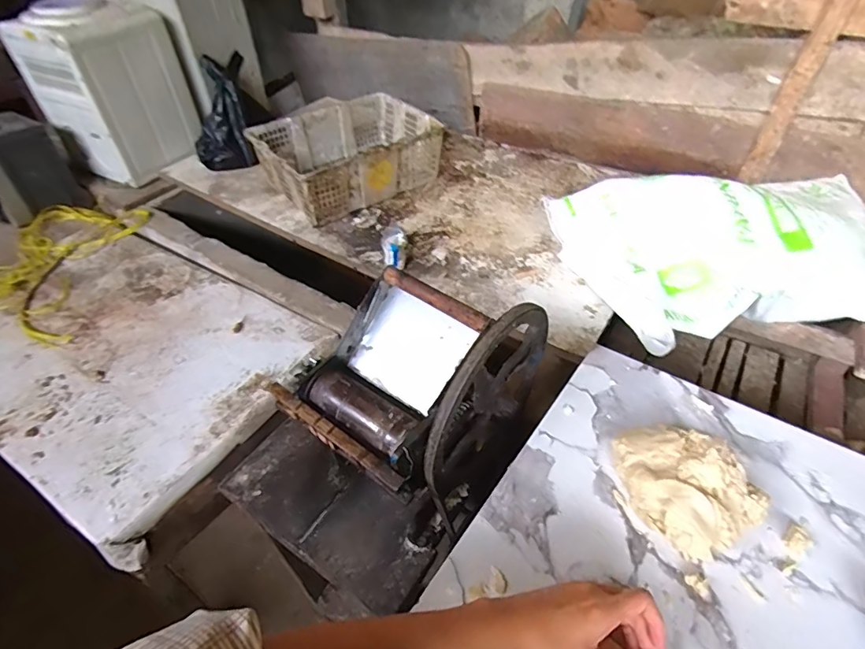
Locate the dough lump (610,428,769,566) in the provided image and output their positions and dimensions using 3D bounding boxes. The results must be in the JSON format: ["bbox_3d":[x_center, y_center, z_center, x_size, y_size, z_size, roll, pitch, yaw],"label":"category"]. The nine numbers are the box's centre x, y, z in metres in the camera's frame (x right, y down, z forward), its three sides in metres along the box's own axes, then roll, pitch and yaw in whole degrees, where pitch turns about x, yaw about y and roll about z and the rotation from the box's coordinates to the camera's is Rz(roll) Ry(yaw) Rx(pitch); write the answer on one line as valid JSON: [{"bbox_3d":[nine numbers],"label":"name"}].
[{"bbox_3d":[0.249,0.155,0.479,0.103,0.065,0.137,-27,47,-22],"label":"dough lump"}]

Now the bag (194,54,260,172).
[{"bbox_3d":[-0.646,-0.660,1.458,0.189,0.346,0.118,0,6,5],"label":"bag"}]

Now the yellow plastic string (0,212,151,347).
[{"bbox_3d":[-1.119,-0.214,1.274,0.808,0.052,0.486,13,47,14],"label":"yellow plastic string"}]

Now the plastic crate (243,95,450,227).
[{"bbox_3d":[-0.247,-0.500,1.399,0.474,0.165,0.341,-31,52,-26],"label":"plastic crate"}]

